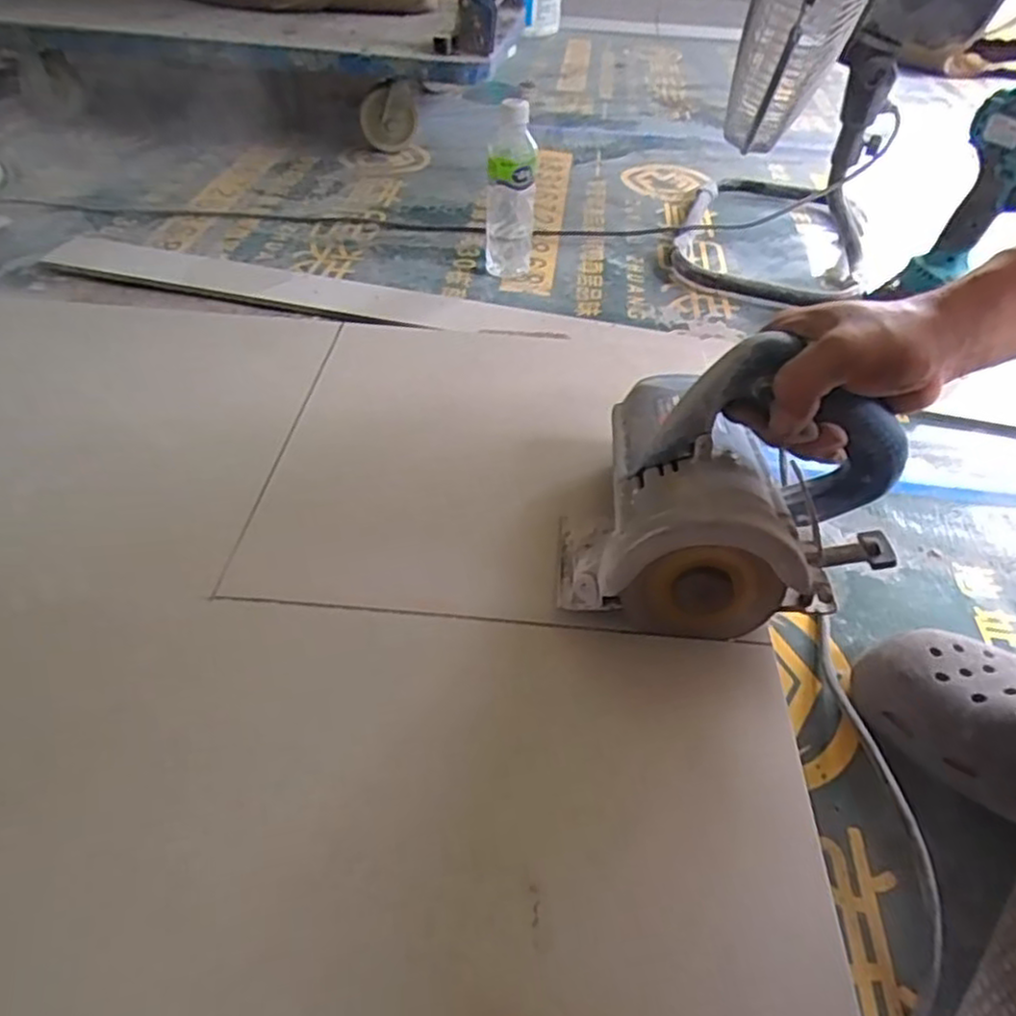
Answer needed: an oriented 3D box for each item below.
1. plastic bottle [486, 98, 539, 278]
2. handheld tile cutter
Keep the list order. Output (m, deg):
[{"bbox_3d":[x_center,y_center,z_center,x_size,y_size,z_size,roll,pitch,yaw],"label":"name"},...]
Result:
[{"bbox_3d":[0.005,-0.392,0.869,0.059,0.203,0.054,4,44,-1],"label":"plastic bottle"},{"bbox_3d":[0.138,-0.034,0.455,0.183,0.162,0.178,6,44,1],"label":"handheld tile cutter"}]

